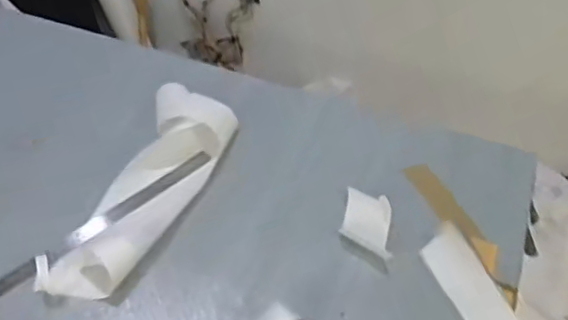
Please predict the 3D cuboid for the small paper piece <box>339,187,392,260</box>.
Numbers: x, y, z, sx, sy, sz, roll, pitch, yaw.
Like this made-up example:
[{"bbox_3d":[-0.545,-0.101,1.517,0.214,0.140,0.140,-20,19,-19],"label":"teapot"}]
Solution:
[{"bbox_3d":[0.133,0.095,0.908,0.083,0.029,0.101,14,47,12],"label":"small paper piece"}]

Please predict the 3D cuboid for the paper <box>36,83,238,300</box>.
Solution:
[{"bbox_3d":[-0.223,0.041,0.954,0.163,0.071,0.426,13,47,12],"label":"paper"}]

